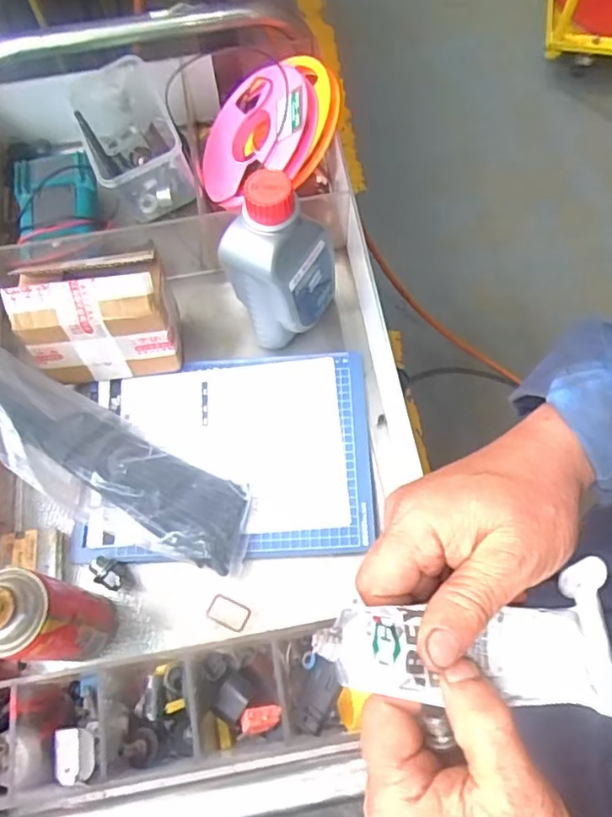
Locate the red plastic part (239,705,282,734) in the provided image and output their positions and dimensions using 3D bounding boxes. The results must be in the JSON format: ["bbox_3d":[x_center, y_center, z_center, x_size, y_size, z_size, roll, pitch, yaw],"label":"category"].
[{"bbox_3d":[-0.038,0.261,0.515,0.033,0.009,0.020,-9,67,-2],"label":"red plastic part"}]

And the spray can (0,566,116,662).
[{"bbox_3d":[-0.210,0.171,0.498,0.057,0.161,0.061,0,67,1],"label":"spray can"}]

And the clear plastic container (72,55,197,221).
[{"bbox_3d":[-0.213,-0.322,0.754,0.102,0.098,0.156,-23,69,-8],"label":"clear plastic container"}]

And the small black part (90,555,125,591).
[{"bbox_3d":[-0.192,0.162,0.600,0.038,0.023,0.025,23,69,10],"label":"small black part"}]

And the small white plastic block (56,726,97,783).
[{"bbox_3d":[-0.175,0.262,0.466,0.025,0.016,0.039,-15,68,-5],"label":"small white plastic block"}]

